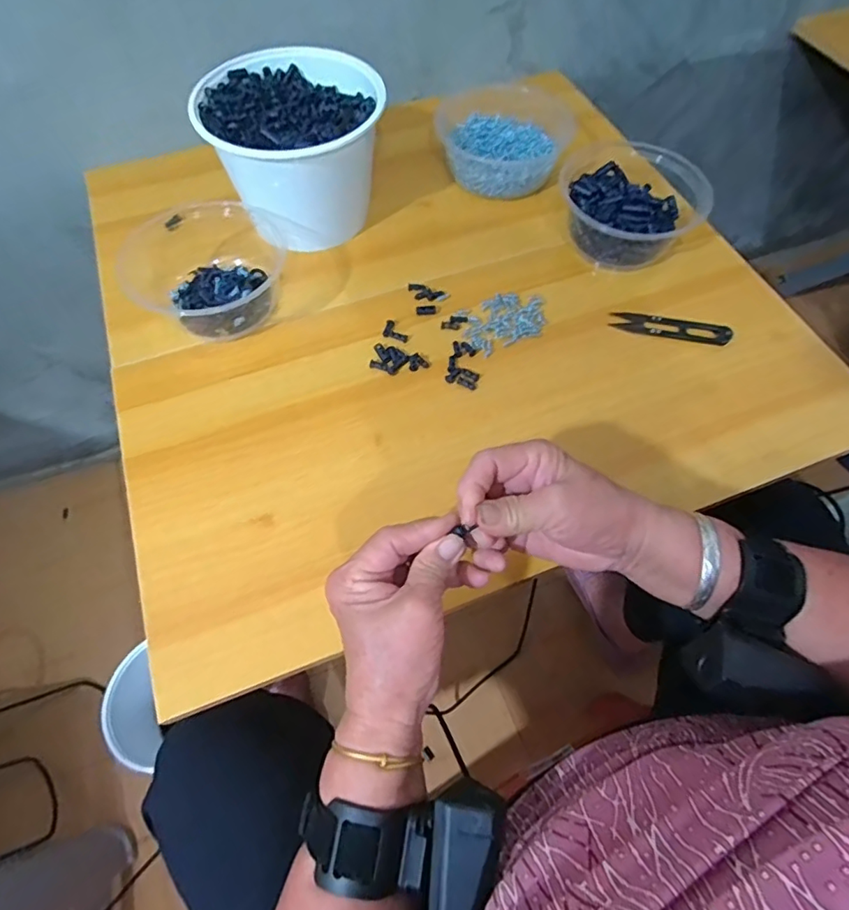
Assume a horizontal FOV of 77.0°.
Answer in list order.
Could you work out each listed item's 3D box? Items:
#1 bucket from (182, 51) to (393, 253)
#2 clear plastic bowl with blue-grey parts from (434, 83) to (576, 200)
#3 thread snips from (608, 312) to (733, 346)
[{"bbox_3d":[-0.117,-0.285,0.509,0.158,0.112,0.146,0,61,-1],"label":"bucket"},{"bbox_3d":[0.080,-0.325,0.565,0.142,0.065,0.115,9,61,4],"label":"clear plastic bowl with blue-grey parts"},{"bbox_3d":[0.219,-0.116,0.475,0.101,0.010,0.027,17,62,8],"label":"thread snips"}]

